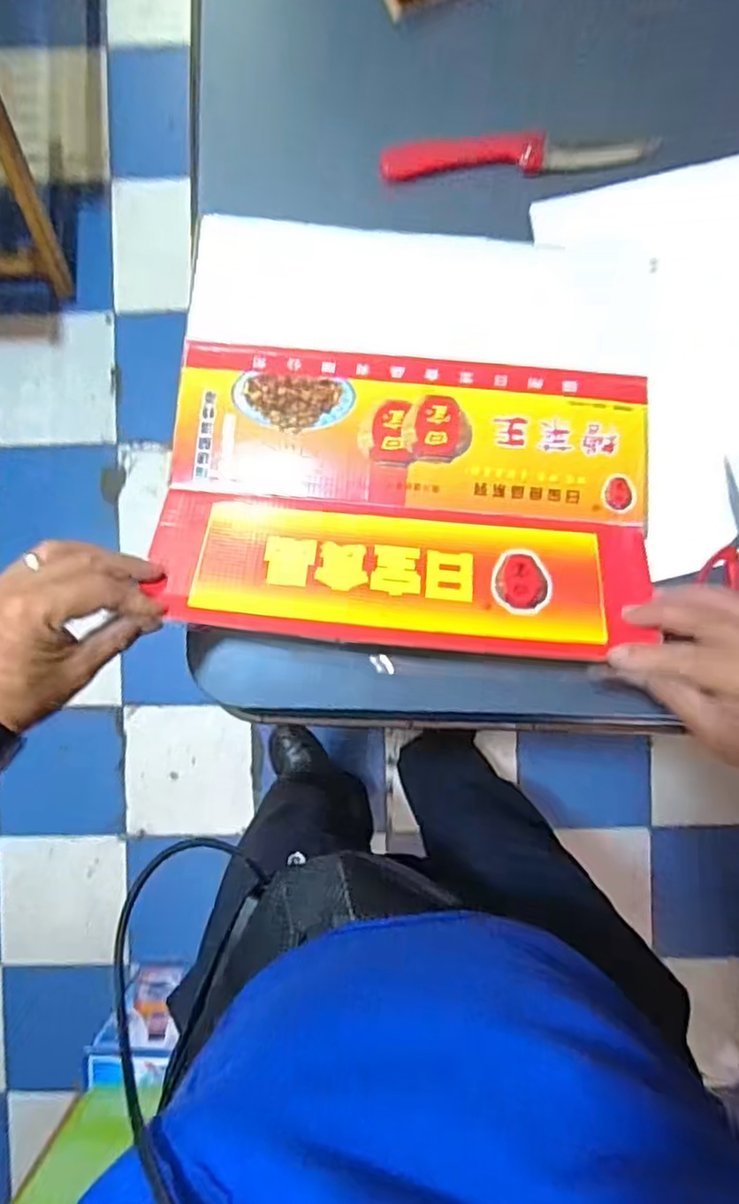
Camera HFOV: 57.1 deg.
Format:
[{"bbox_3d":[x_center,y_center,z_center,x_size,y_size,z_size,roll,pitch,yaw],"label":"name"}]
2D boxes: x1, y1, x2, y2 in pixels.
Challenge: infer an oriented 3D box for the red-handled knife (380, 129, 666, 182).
[{"bbox_3d":[0.114,-0.339,0.516,0.205,0.019,0.032,-3,91,1],"label":"red-handled knife"}]

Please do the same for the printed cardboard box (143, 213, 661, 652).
[{"bbox_3d":[0.031,-0.122,0.475,0.327,0.090,0.303,6,91,1],"label":"printed cardboard box"}]

